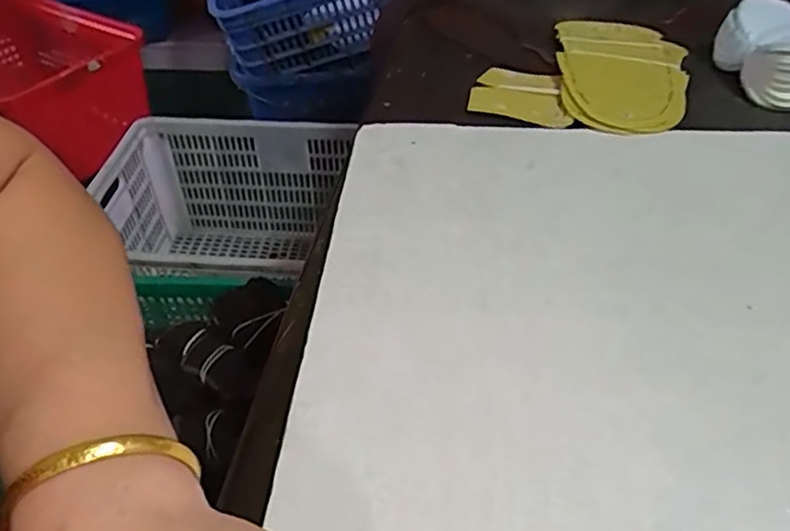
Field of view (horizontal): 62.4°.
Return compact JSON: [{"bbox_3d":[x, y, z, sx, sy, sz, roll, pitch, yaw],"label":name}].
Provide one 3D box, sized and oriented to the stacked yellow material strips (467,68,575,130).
[{"bbox_3d":[0.104,-0.134,0.521,0.080,0.014,0.060,17,46,18],"label":"stacked yellow material strips"}]

